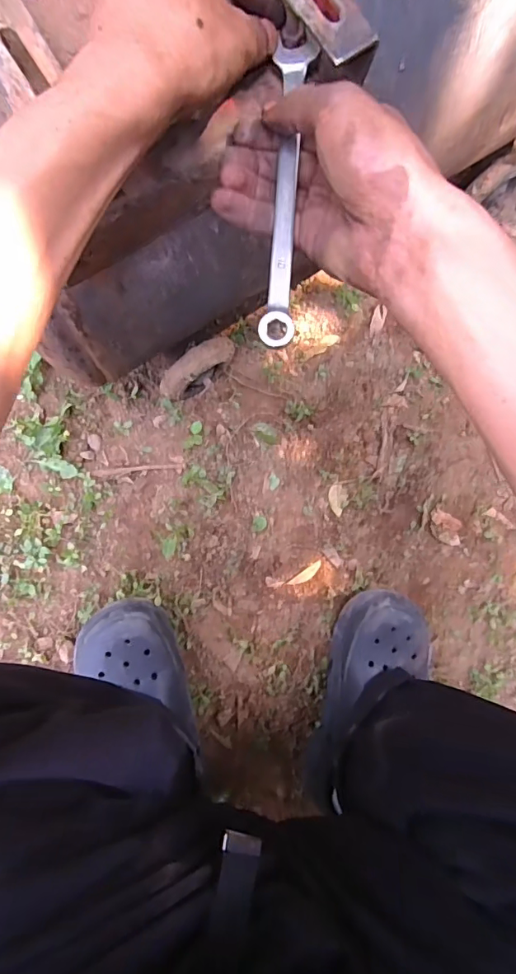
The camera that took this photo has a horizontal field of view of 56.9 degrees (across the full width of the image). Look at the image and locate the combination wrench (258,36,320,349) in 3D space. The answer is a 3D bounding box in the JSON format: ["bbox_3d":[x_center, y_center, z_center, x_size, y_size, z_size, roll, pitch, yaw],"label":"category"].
[{"bbox_3d":[0.016,-0.166,0.269,0.019,0.010,0.175,5,88,-8],"label":"combination wrench"}]

